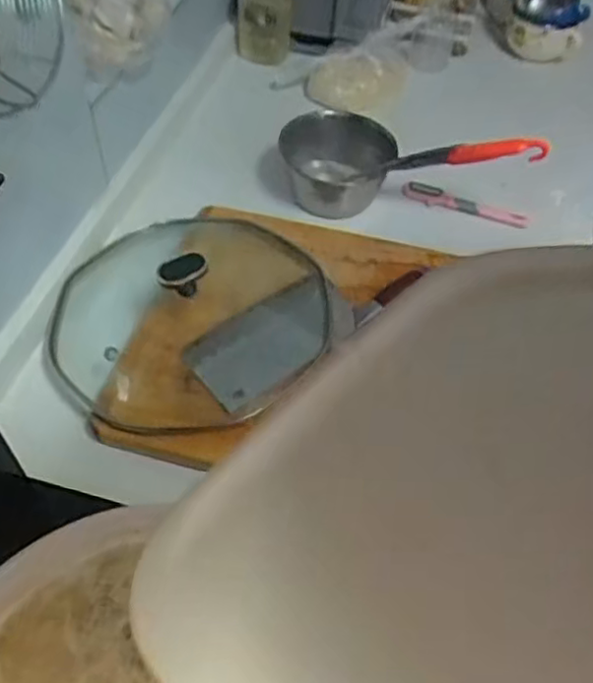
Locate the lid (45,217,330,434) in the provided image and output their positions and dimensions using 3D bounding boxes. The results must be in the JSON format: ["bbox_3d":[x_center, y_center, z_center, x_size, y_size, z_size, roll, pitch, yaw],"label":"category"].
[{"bbox_3d":[-0.113,-0.039,0.729,0.262,0.102,0.294,39,59,24],"label":"lid"}]

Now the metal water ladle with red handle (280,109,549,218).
[{"bbox_3d":[0.142,-0.228,0.834,0.311,0.120,0.092,2,50,20],"label":"metal water ladle with red handle"}]

